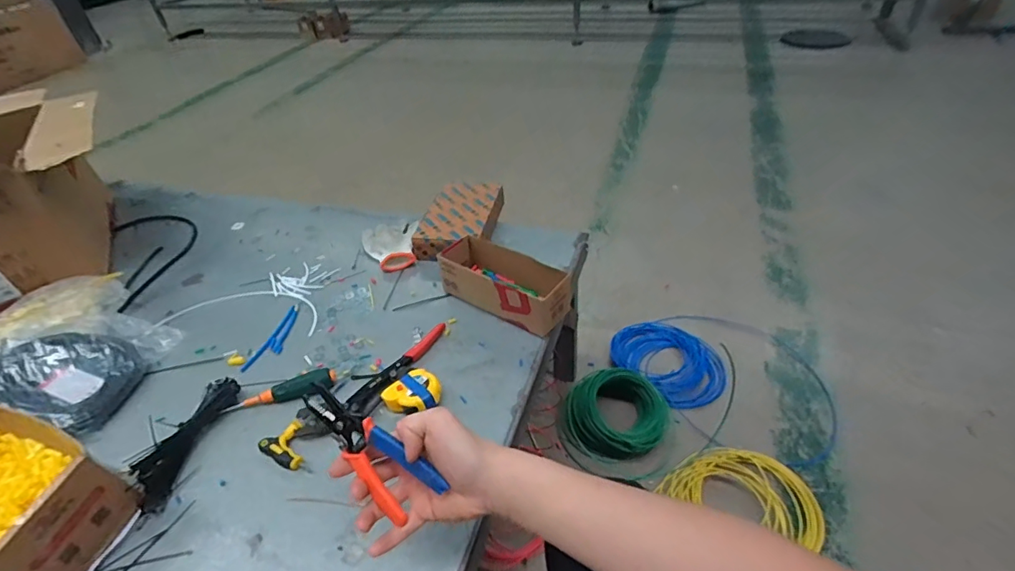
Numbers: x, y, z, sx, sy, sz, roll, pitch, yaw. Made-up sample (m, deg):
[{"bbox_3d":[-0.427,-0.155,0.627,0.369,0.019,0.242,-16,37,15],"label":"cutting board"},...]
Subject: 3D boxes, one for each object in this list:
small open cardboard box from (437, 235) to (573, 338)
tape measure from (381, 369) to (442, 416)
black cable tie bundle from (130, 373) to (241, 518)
[{"bbox_3d":[-0.014,-0.007,0.862,0.241,0.078,0.099,19,46,29],"label":"small open cardboard box"},{"bbox_3d":[-0.138,0.160,0.722,0.079,0.034,0.071,-27,43,-23],"label":"tape measure"},{"bbox_3d":[-0.459,0.214,0.691,0.073,0.029,0.189,1,39,11],"label":"black cable tie bundle"}]

